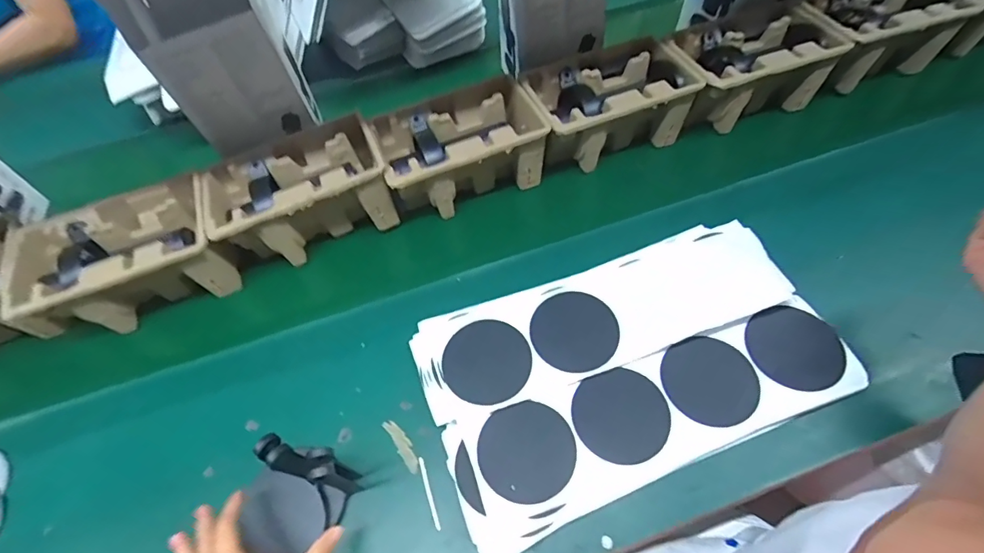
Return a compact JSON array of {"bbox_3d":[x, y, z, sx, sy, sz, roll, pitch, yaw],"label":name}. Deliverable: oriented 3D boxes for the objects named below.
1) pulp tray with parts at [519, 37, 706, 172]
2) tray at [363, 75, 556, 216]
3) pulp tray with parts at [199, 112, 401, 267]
[{"bbox_3d":[0.171,-0.247,0.682,0.230,0.109,0.155,-25,59,-11],"label":"pulp tray with parts"},{"bbox_3d":[-0.044,-0.180,0.655,0.228,0.100,0.145,-19,58,-7],"label":"tray"},{"bbox_3d":[-0.260,-0.113,0.627,0.231,0.099,0.148,-27,59,-12],"label":"pulp tray with parts"}]

